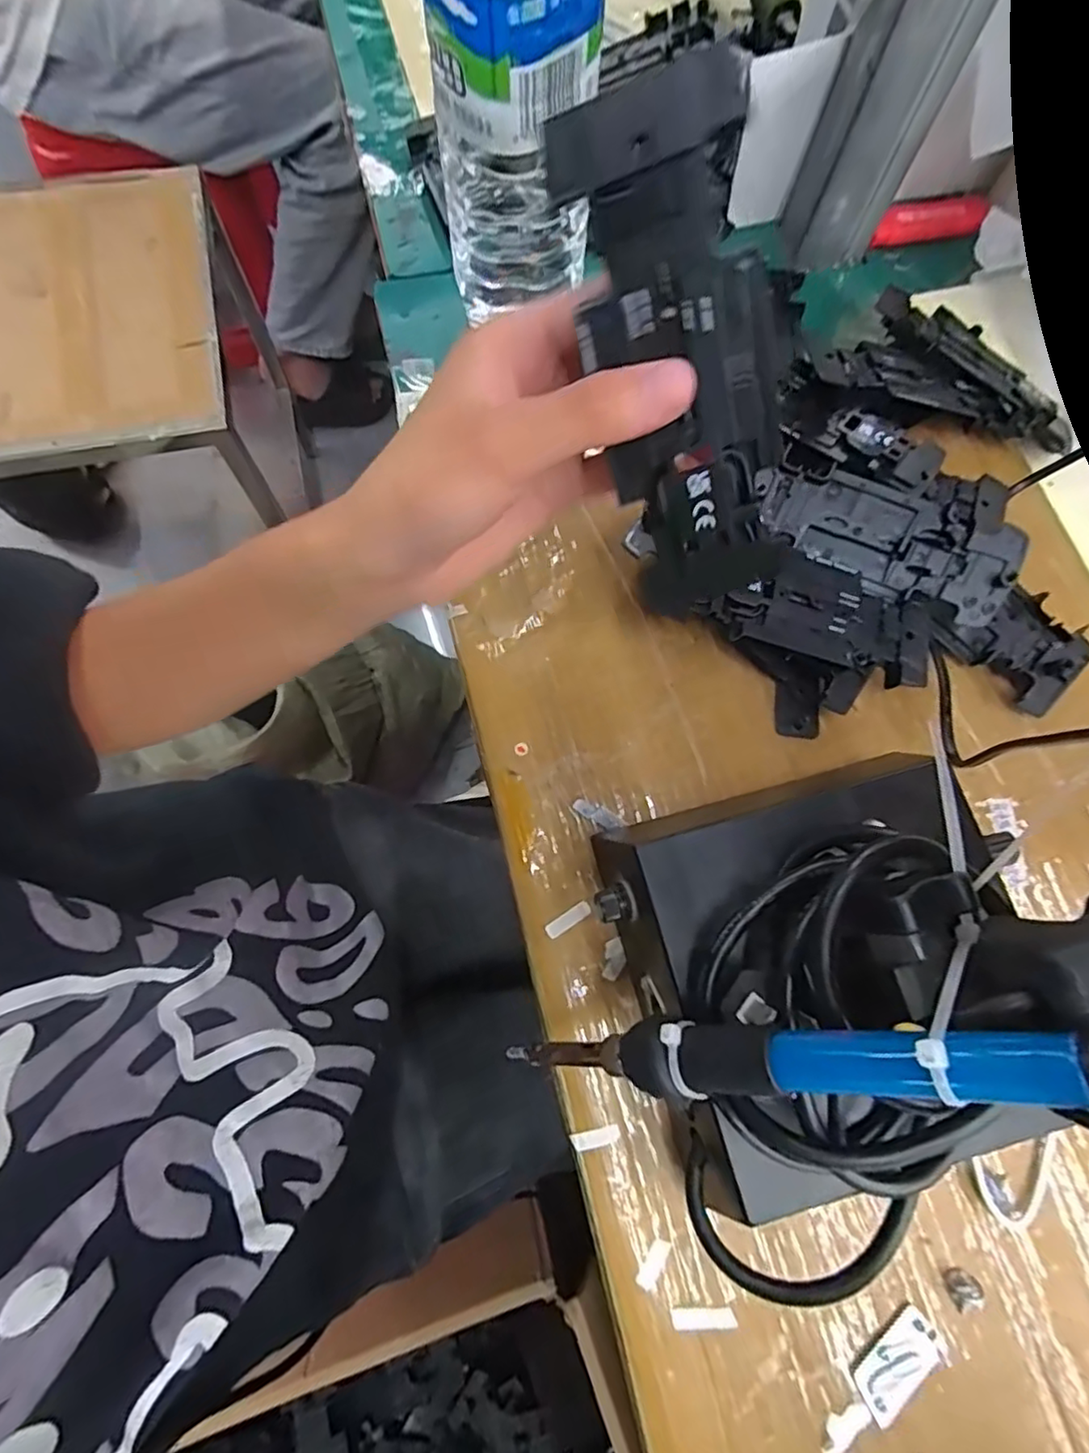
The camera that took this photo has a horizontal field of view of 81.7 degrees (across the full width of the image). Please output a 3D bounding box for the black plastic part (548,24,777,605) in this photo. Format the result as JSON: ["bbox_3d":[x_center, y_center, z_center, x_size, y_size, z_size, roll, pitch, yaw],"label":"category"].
[{"bbox_3d":[0.039,-0.093,0.174,0.043,0.126,0.020,-23,33,-7],"label":"black plastic part"}]

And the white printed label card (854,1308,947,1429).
[{"bbox_3d":[0.126,0.226,0.223,0.034,0.004,0.019,-38,78,-10],"label":"white printed label card"}]

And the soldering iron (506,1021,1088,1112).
[{"bbox_3d":[0.061,0.090,0.172,0.018,0.197,0.020,2,69,-44],"label":"soldering iron"}]

